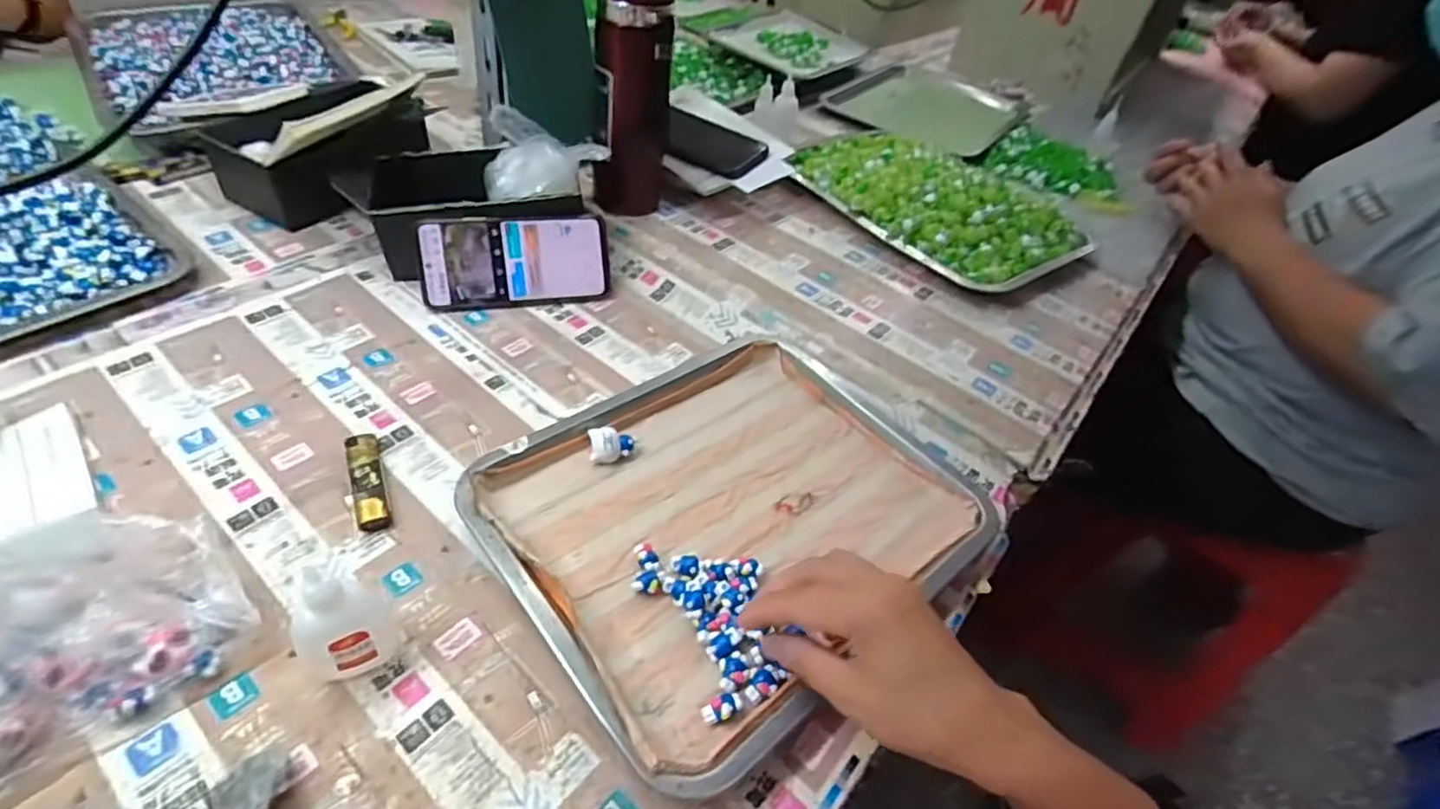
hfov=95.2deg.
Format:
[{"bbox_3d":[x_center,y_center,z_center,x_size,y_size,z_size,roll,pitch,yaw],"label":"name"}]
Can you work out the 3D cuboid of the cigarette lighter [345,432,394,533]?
[{"bbox_3d":[-0.240,0.052,0.449,0.021,0.014,0.081,-16,51,-25],"label":"cigarette lighter"}]

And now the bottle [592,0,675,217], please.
[{"bbox_3d":[-0.087,-0.298,0.647,0.080,0.230,0.058,2,46,-9],"label":"bottle"}]

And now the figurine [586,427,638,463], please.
[{"bbox_3d":[-0.079,0.030,0.486,0.034,0.017,0.022,5,45,-7],"label":"figurine"}]

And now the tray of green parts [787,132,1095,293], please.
[{"bbox_3d":[0.246,-0.250,0.767,0.214,0.043,0.331,-22,54,-29],"label":"tray of green parts"}]

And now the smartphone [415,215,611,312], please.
[{"bbox_3d":[-0.184,-0.129,0.601,0.163,0.077,0.011,-7,13,-16],"label":"smartphone"}]

